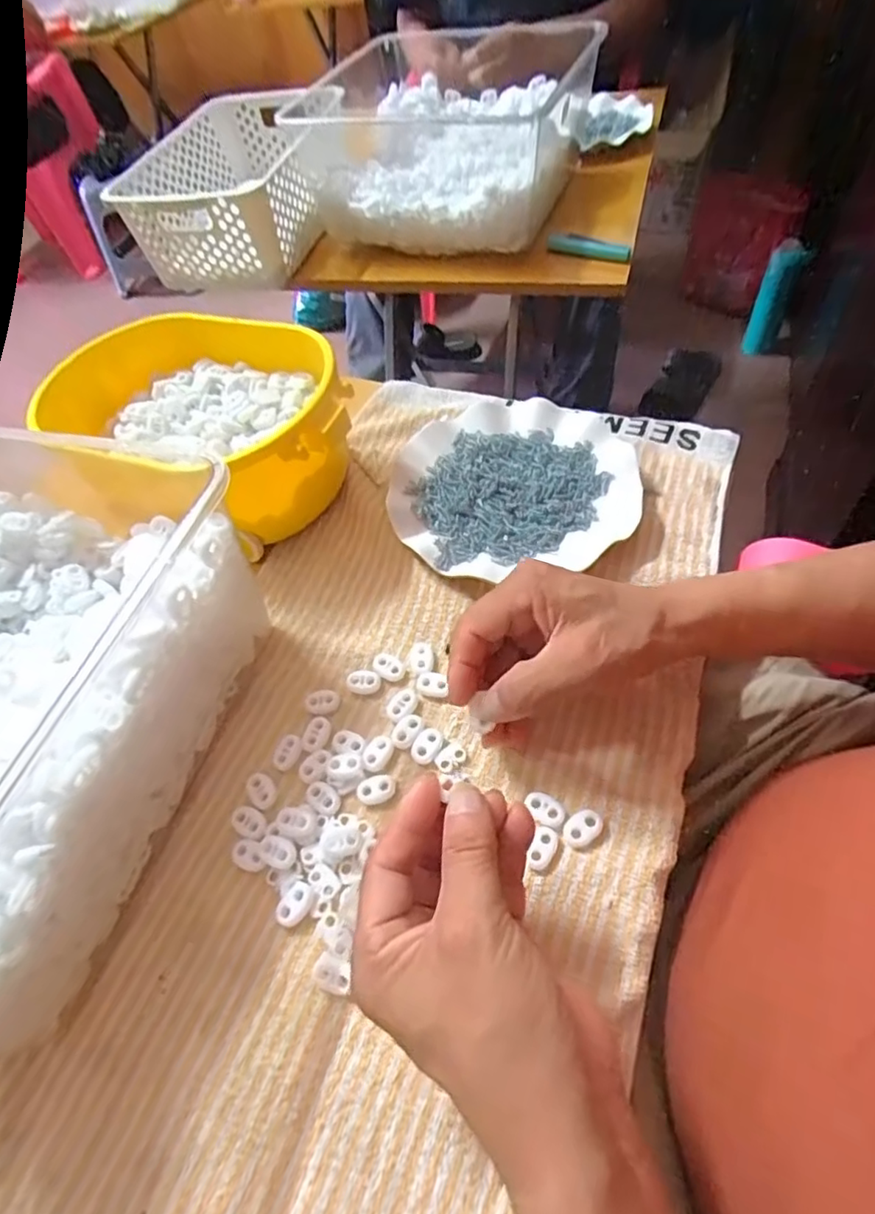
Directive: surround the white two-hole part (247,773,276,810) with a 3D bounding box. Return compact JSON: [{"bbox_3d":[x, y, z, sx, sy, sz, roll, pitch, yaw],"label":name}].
[{"bbox_3d":[-0.105,0.109,0.347,0.014,0.004,0.023,-34,58,-14],"label":"white two-hole part"}]

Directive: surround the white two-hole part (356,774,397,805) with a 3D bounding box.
[{"bbox_3d":[-0.035,0.105,0.339,0.022,0.004,0.015,-15,55,-2],"label":"white two-hole part"}]

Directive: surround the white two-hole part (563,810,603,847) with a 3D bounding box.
[{"bbox_3d":[0.077,0.118,0.311,0.021,0.005,0.016,-29,57,-11],"label":"white two-hole part"}]

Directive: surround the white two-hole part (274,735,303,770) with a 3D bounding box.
[{"bbox_3d":[-0.092,0.089,0.359,0.016,0.004,0.021,11,59,16],"label":"white two-hole part"}]

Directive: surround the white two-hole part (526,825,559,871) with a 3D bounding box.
[{"bbox_3d":[0.056,0.127,0.309,0.013,0.004,0.022,23,63,22],"label":"white two-hole part"}]

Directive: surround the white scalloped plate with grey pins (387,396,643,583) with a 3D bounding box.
[{"bbox_3d":[0.057,-0.098,0.449,0.185,0.015,0.172,-4,56,6],"label":"white scalloped plate with grey pins"}]

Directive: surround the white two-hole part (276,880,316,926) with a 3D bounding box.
[{"bbox_3d":[-0.075,0.157,0.309,0.015,0.004,0.022,32,66,26],"label":"white two-hole part"}]

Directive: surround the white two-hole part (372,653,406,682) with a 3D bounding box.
[{"bbox_3d":[-0.032,0.039,0.382,0.023,0.004,0.015,27,64,24],"label":"white two-hole part"}]

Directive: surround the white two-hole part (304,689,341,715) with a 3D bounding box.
[{"bbox_3d":[-0.074,0.061,0.375,0.022,0.006,0.016,2,56,10],"label":"white two-hole part"}]

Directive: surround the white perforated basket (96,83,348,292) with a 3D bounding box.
[{"bbox_3d":[-0.249,-0.539,0.754,0.222,0.101,0.314,4,57,11],"label":"white perforated basket"}]

